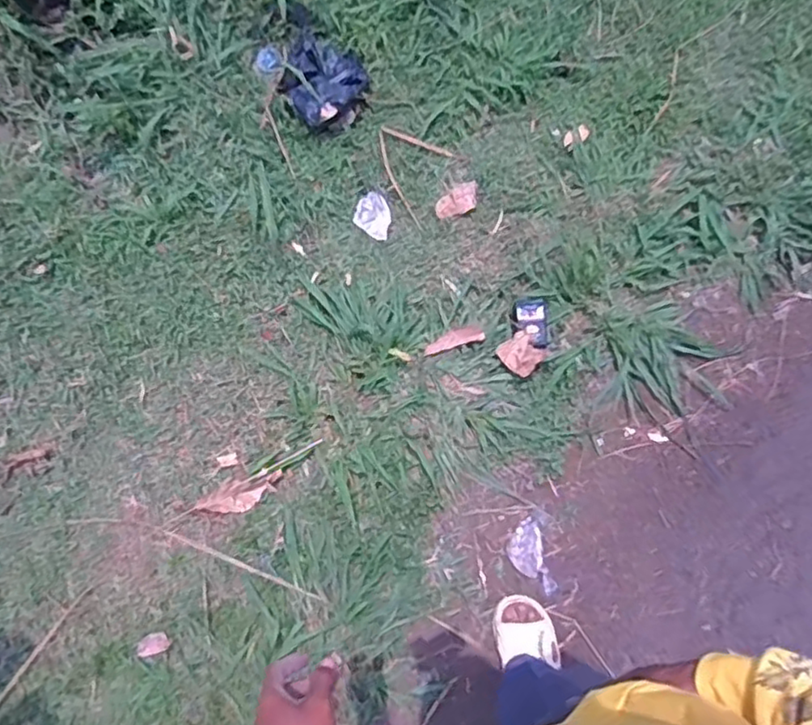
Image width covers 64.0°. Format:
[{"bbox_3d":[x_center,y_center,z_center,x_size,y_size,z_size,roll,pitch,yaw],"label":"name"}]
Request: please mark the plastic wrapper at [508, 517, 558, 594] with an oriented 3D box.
[{"bbox_3d":[0.253,0.401,1.334,0.073,0.005,0.150,-15,70,-3],"label":"plastic wrapper"}]

